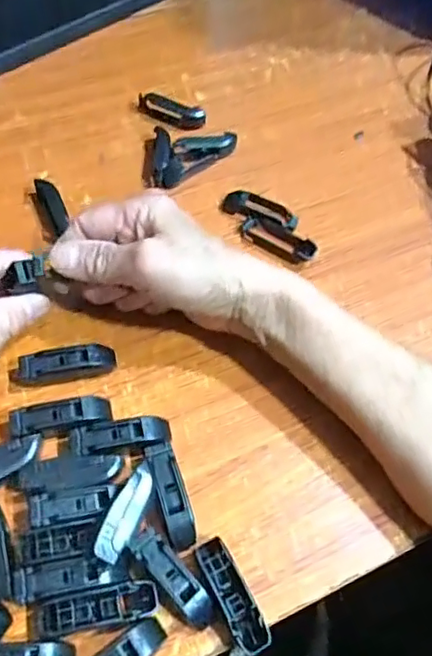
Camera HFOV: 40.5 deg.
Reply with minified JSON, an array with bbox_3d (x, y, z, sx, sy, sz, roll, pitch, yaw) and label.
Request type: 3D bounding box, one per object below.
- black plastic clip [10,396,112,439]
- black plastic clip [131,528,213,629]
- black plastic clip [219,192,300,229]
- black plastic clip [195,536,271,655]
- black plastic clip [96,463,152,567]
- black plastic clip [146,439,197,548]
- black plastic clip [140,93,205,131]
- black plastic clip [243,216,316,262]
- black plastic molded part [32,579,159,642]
[{"bbox_3d":[-0.088,0.052,0.336,0.054,0.017,0.016,-11,61,-11],"label":"black plastic clip"},{"bbox_3d":[-0.021,0.127,0.297,0.016,0.016,0.052,-39,69,-23],"label":"black plastic clip"},{"bbox_3d":[0.032,-0.087,0.430,0.057,0.009,0.017,17,60,6],"label":"black plastic clip"},{"bbox_3d":[0.008,0.135,0.297,0.017,0.015,0.055,-23,64,-16],"label":"black plastic clip"},{"bbox_3d":[-0.046,0.092,0.294,0.015,0.009,0.050,17,60,6],"label":"black plastic clip"},{"bbox_3d":[-0.024,0.090,0.318,0.016,0.018,0.057,-16,62,-13],"label":"black plastic clip"},{"bbox_3d":[-0.037,-0.174,0.476,0.056,0.015,0.014,19,60,7],"label":"black plastic clip"},{"bbox_3d":[0.044,-0.063,0.419,0.055,0.009,0.017,27,62,11],"label":"black plastic clip"},{"bbox_3d":[-0.061,0.138,0.288,0.063,0.012,0.017,-9,61,-9],"label":"black plastic molded part"}]

